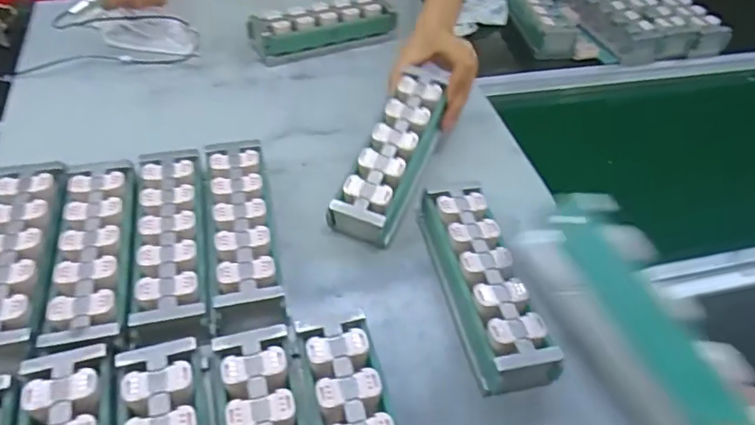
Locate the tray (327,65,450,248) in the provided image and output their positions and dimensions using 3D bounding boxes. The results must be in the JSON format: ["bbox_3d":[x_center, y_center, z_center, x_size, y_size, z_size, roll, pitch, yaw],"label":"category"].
[{"bbox_3d":[0.019,-0.060,0.543,0.056,0.050,0.194,20,64,14],"label":"tray"}]

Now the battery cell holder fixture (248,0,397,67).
[{"bbox_3d":[-0.071,-0.248,0.742,0.193,0.046,0.061,-16,50,-18],"label":"battery cell holder fixture"}]

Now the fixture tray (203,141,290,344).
[{"bbox_3d":[-0.118,0.019,0.486,0.057,0.045,0.214,-7,48,-10],"label":"fixture tray"}]

